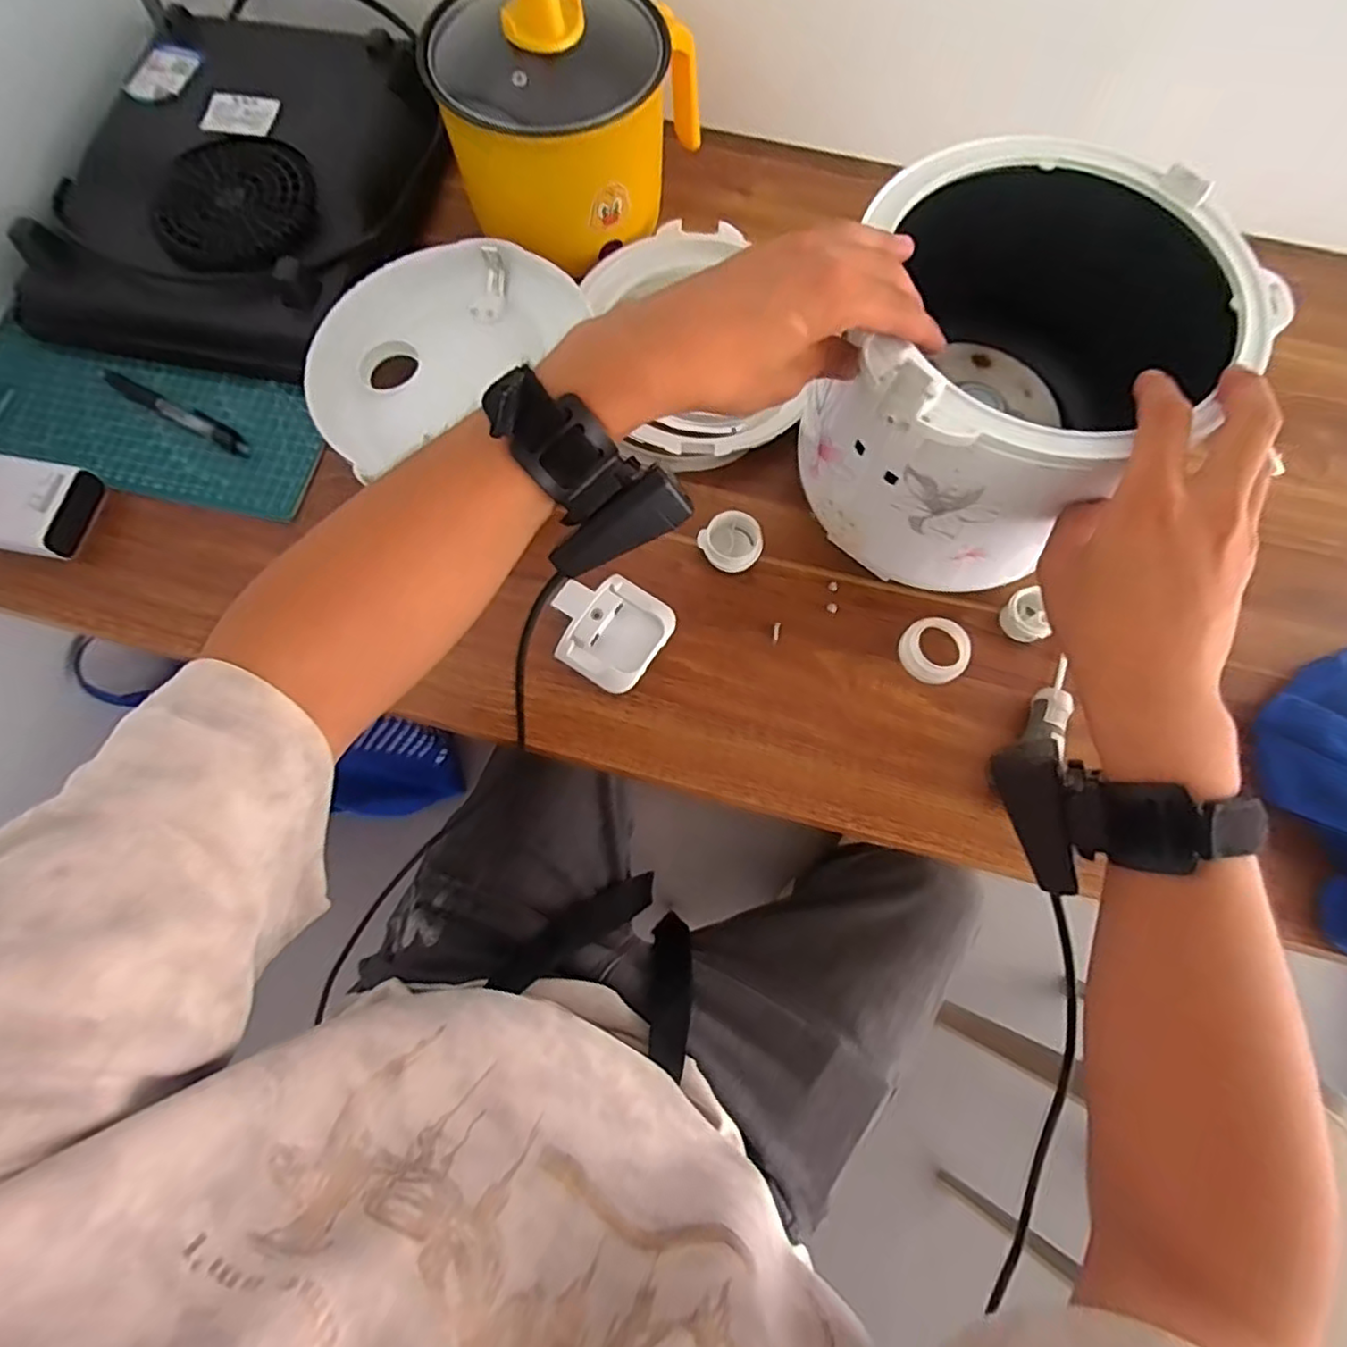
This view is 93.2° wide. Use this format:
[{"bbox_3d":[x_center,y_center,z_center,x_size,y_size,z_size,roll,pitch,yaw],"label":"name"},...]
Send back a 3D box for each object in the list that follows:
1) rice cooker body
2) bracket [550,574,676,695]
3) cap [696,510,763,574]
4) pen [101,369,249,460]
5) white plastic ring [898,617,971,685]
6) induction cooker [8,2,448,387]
[{"bbox_3d":[0.197,-0.167,0.387,0.203,0.167,0.202,22,73,7],"label":"rice cooker body"},{"bbox_3d":[-0.045,-0.032,0.439,0.076,0.019,0.073,31,74,9],"label":"bracket"},{"bbox_3d":[0.042,-0.094,0.456,0.038,0.024,0.038,0,72,0],"label":"cap"},{"bbox_3d":[-0.389,-0.205,0.490,0.153,0.010,0.016,29,74,9],"label":"pen"},{"bbox_3d":[0.179,-0.016,0.437,0.041,0.017,0.044,0,72,0],"label":"white plastic ring"},{"bbox_3d":[-0.349,-0.392,0.516,0.278,0.071,0.301,14,72,4],"label":"induction cooker"}]

